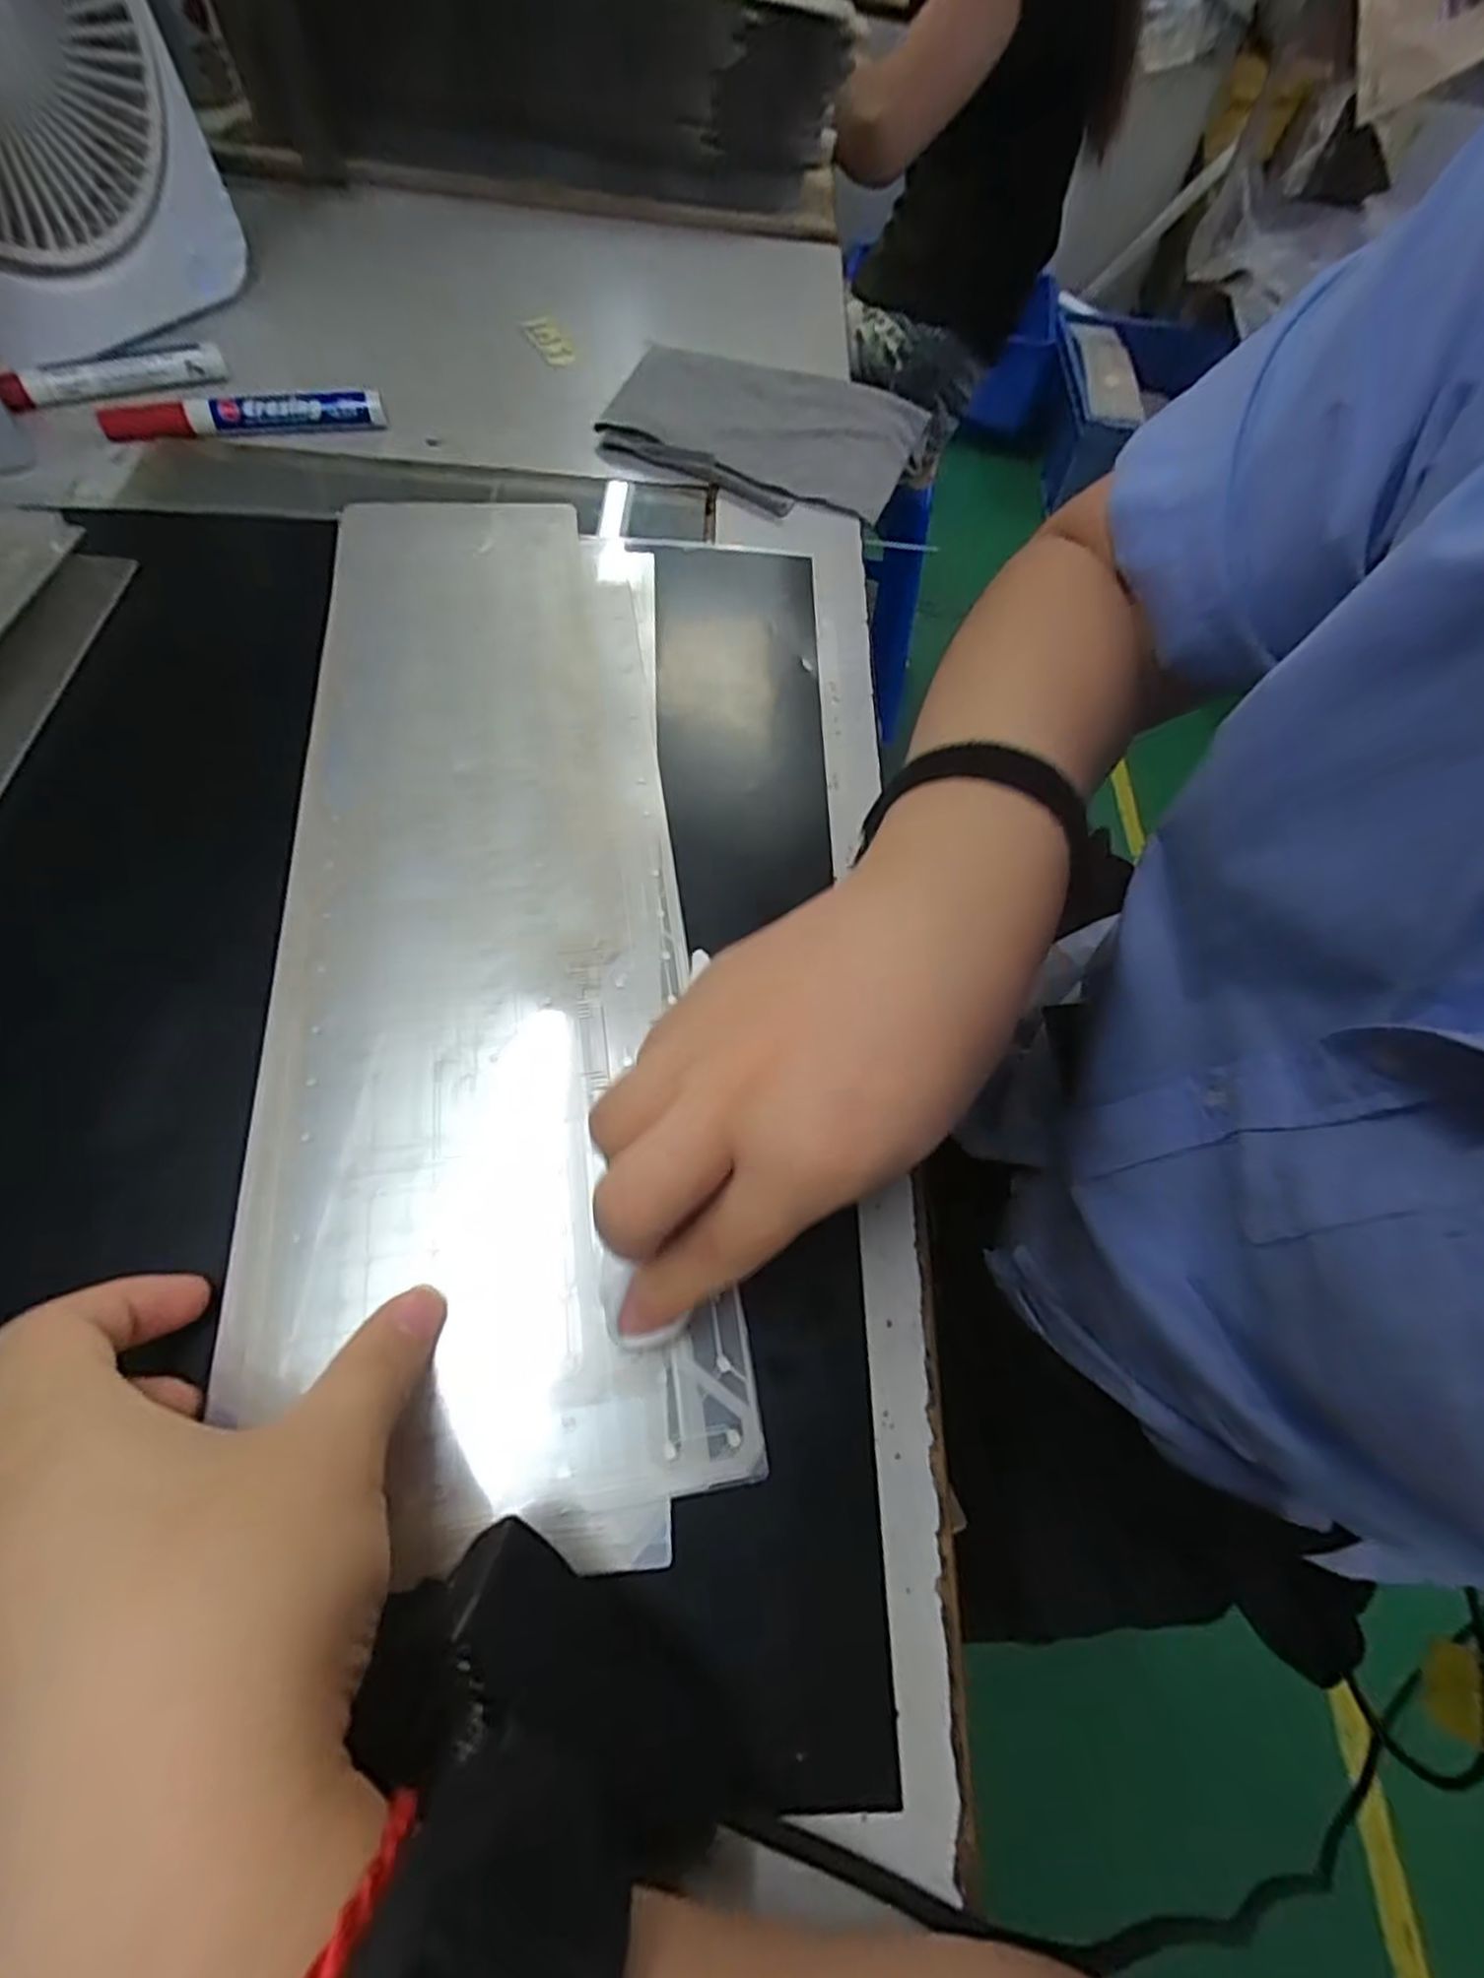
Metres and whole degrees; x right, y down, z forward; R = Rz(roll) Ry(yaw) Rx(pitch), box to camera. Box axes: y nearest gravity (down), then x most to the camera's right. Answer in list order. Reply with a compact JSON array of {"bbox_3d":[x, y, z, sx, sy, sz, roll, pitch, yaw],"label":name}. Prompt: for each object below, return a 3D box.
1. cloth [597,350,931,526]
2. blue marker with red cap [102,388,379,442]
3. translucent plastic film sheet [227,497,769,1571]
[{"bbox_3d":[0.013,-0.331,0.458,0.166,0.020,0.145,19,62,6],"label":"cloth"},{"bbox_3d":[-0.265,-0.308,0.415,0.139,0.017,0.016,-10,63,-9],"label":"blue marker with red cap"},{"bbox_3d":[-0.098,-0.052,0.302,0.140,0.008,0.441,-7,61,-8],"label":"translucent plastic film sheet"}]

